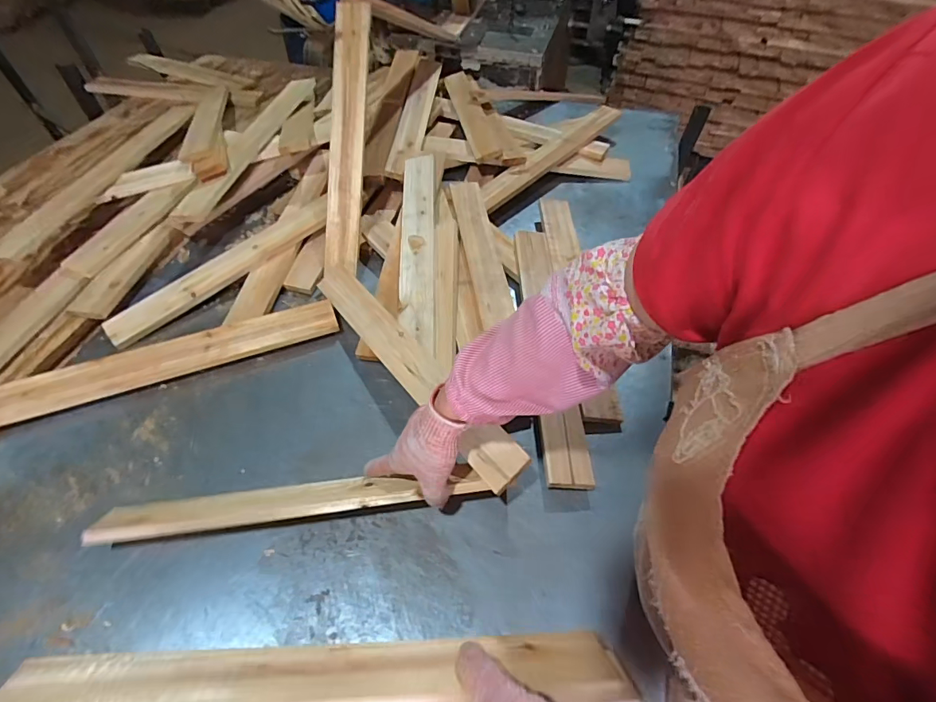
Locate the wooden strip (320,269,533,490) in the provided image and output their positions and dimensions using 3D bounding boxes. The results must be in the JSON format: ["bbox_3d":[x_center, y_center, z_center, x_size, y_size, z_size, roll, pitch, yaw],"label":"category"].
[{"bbox_3d":[-0.093,0.006,0.678,0.060,0.022,0.487,-42,55,-7],"label":"wooden strip"}]

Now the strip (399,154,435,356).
[{"bbox_3d":[-0.086,-0.192,0.796,0.058,0.018,0.419,0,60,-4],"label":"strip"}]

